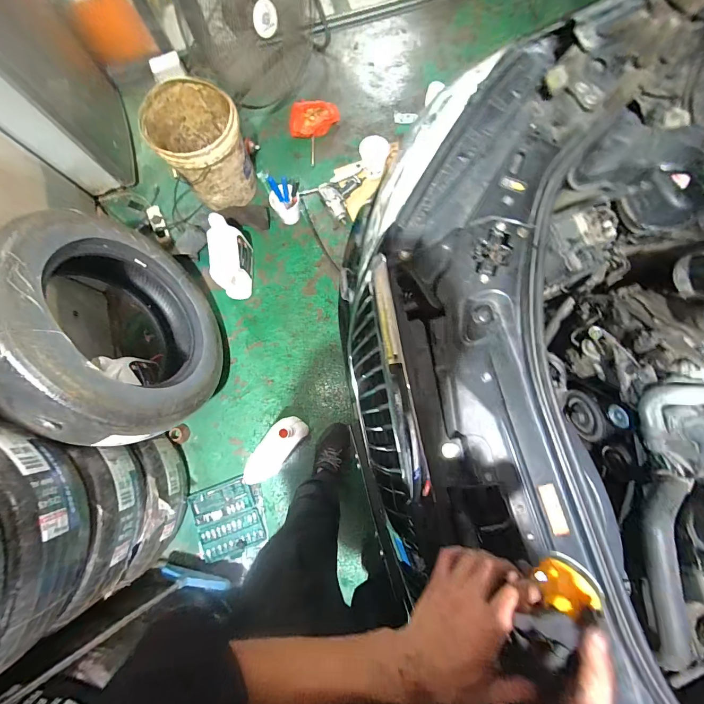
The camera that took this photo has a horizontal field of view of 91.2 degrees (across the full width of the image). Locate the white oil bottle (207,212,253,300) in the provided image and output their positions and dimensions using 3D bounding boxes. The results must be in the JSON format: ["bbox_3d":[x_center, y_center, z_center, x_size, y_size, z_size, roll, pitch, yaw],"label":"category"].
[{"bbox_3d":[-0.466,-0.346,1.350,0.109,0.282,0.229,6,83,2],"label":"white oil bottle"}]

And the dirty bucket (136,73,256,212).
[{"bbox_3d":[-0.548,-0.762,1.305,0.297,0.333,0.292,0,82,1],"label":"dirty bucket"}]

